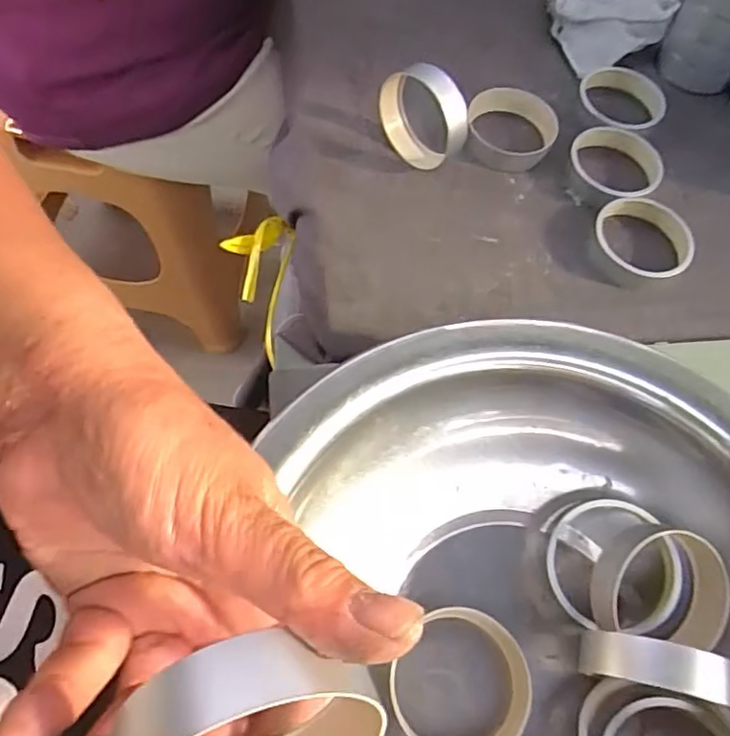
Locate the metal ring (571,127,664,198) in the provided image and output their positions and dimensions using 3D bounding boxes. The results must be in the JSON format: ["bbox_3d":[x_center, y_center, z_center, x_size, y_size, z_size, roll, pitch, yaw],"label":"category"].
[{"bbox_3d":[0.174,-0.142,0.426,0.058,0.019,0.061,2,64,-4],"label":"metal ring"}]

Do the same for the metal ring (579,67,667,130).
[{"bbox_3d":[0.196,-0.201,0.458,0.063,0.014,0.063,2,64,-4],"label":"metal ring"}]

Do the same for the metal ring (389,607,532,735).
[{"bbox_3d":[0.047,0.151,0.288,0.061,0.016,0.065,33,66,11],"label":"metal ring"}]

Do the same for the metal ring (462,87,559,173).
[{"bbox_3d":[0.105,-0.174,0.440,0.062,0.021,0.062,2,64,-4],"label":"metal ring"}]

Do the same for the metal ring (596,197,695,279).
[{"bbox_3d":[0.186,-0.086,0.403,0.050,0.020,0.064,-38,72,-20],"label":"metal ring"}]

